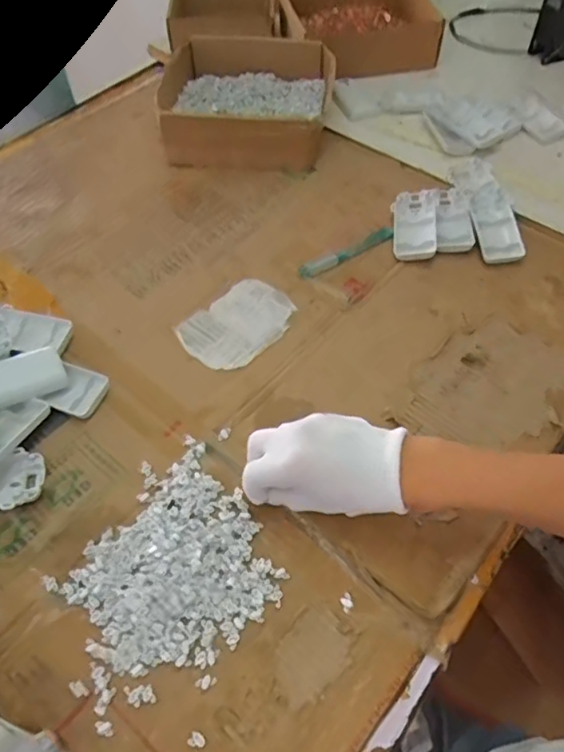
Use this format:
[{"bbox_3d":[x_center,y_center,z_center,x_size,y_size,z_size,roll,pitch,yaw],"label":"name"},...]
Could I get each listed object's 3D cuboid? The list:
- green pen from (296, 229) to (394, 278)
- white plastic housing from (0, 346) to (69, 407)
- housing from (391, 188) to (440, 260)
[{"bbox_3d":[0.071,-0.135,0.632,0.119,0.009,0.018,-26,59,-15],"label":"green pen"},{"bbox_3d":[-0.244,0.005,0.517,0.093,0.013,0.045,-21,57,-27],"label":"white plastic housing"},{"bbox_3d":[0.150,-0.174,0.650,0.048,0.023,0.090,5,56,5],"label":"housing"}]

